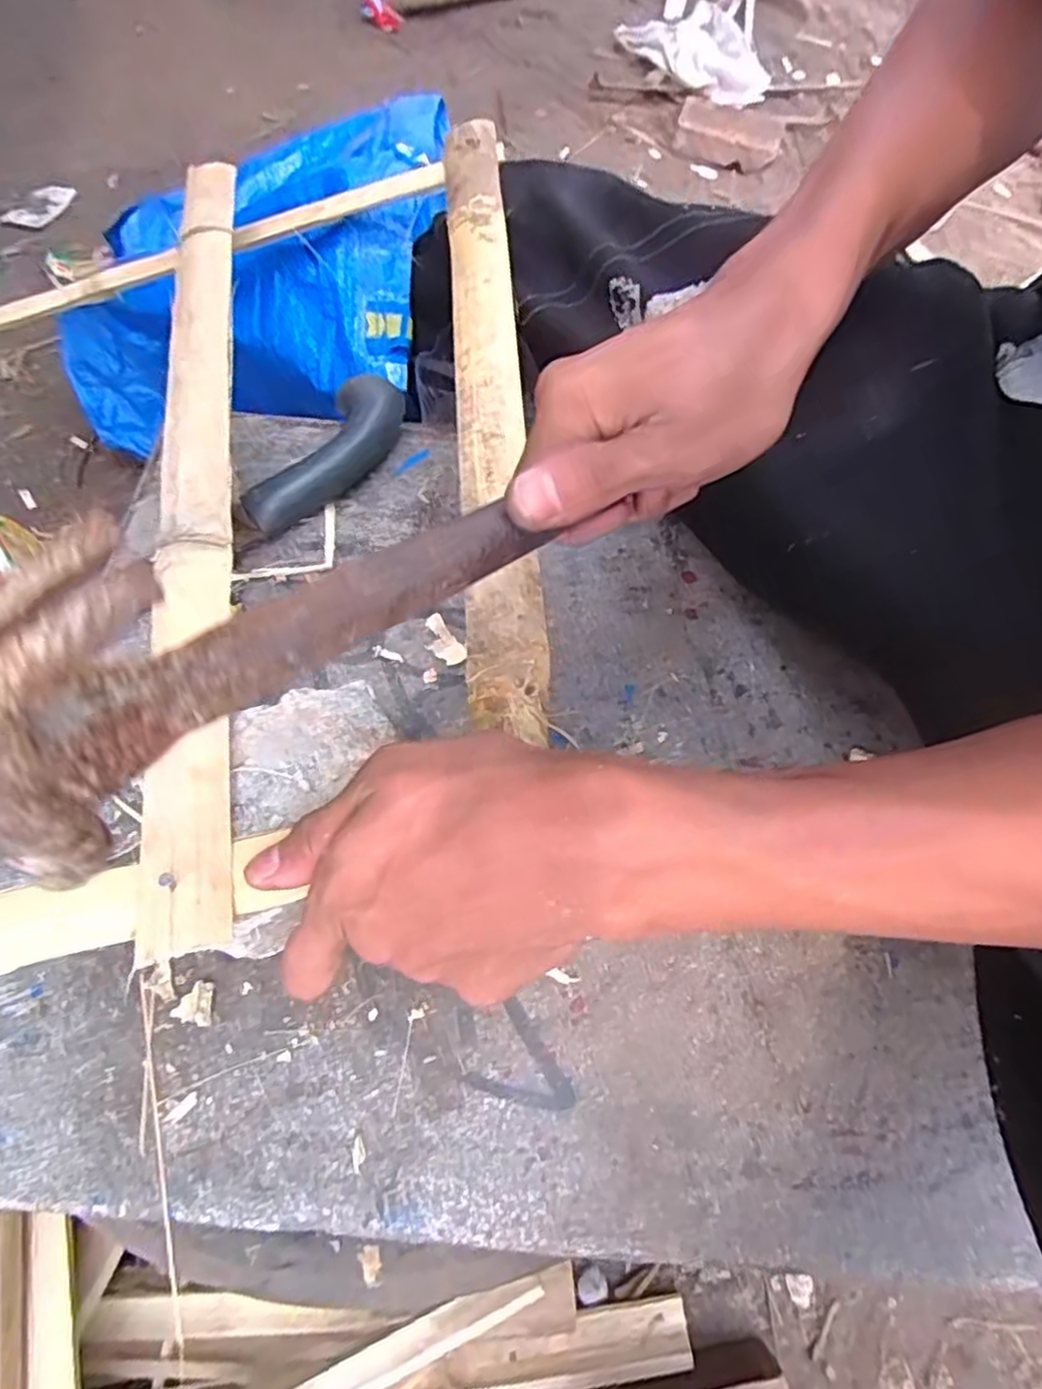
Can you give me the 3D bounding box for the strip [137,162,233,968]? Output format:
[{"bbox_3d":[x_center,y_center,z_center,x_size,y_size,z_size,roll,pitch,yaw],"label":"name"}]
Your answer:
[{"bbox_3d":[-0.164,-0.124,0.357,0.033,0.010,0.487,-10,64,-4],"label":"strip"}]

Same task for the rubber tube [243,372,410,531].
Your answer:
[{"bbox_3d":[-0.118,-0.153,0.454,0.040,0.032,0.140,25,66,13],"label":"rubber tube"}]

